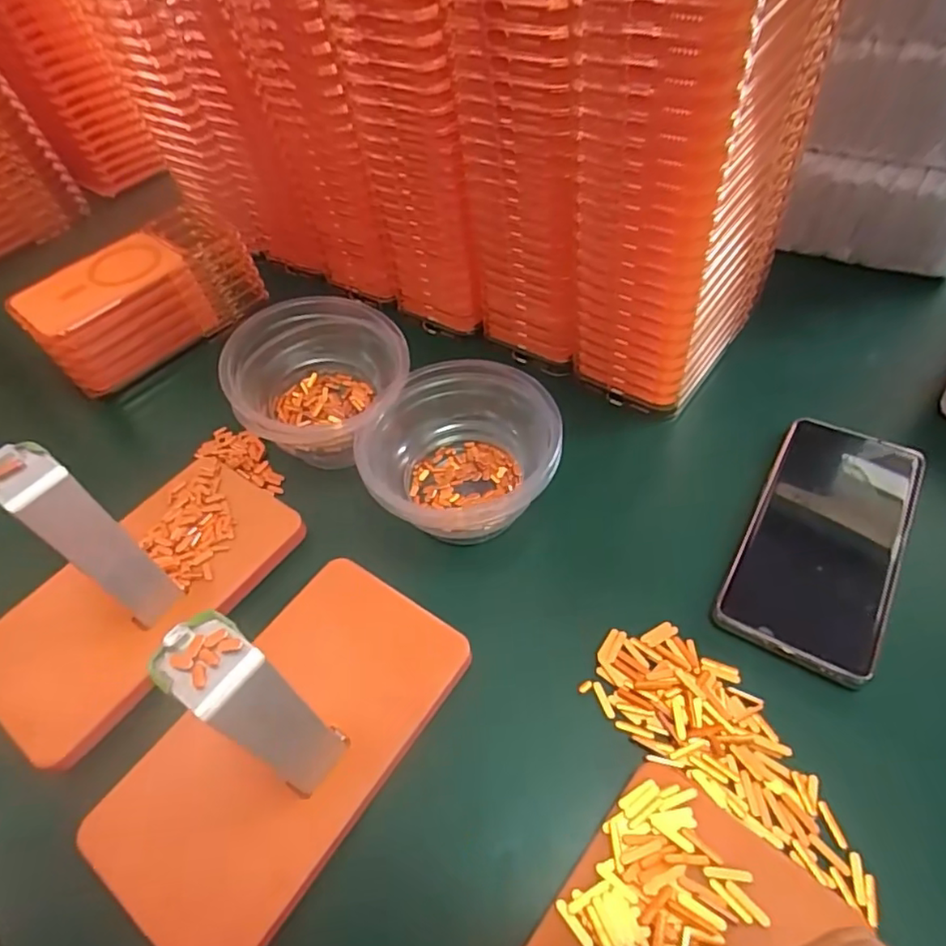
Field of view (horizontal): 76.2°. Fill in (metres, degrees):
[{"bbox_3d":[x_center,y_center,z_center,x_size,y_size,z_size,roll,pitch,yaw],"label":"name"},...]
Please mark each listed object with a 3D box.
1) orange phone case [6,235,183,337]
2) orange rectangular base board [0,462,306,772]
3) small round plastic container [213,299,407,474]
[{"bbox_3d":[-0.275,-0.140,0.443,0.056,0.008,0.121,43,69,15],"label":"orange phone case"},{"bbox_3d":[-0.187,0.067,0.343,0.096,0.015,0.169,29,60,25],"label":"orange rectangular base board"},{"bbox_3d":[-0.096,-0.055,0.386,0.103,0.058,0.102,-3,52,4],"label":"small round plastic container"}]

